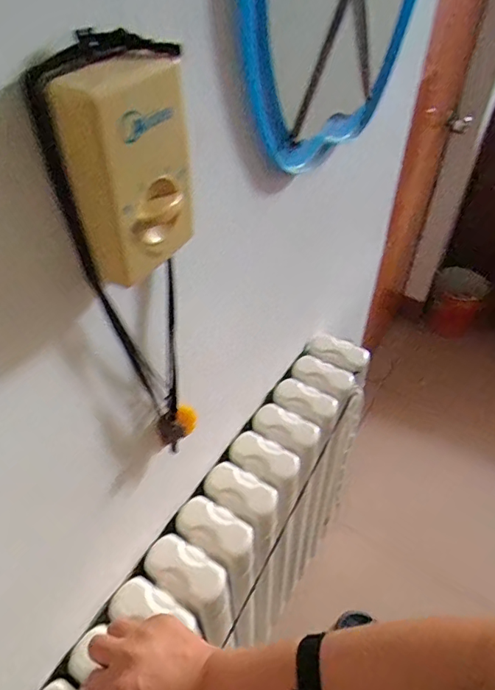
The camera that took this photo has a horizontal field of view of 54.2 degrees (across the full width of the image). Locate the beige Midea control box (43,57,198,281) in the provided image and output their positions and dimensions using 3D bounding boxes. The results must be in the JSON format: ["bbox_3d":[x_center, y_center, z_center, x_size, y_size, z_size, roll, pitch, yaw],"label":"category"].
[{"bbox_3d":[-0.067,-0.099,0.280,0.032,0.117,0.066,23,50,21],"label":"beige Midea control box"}]

